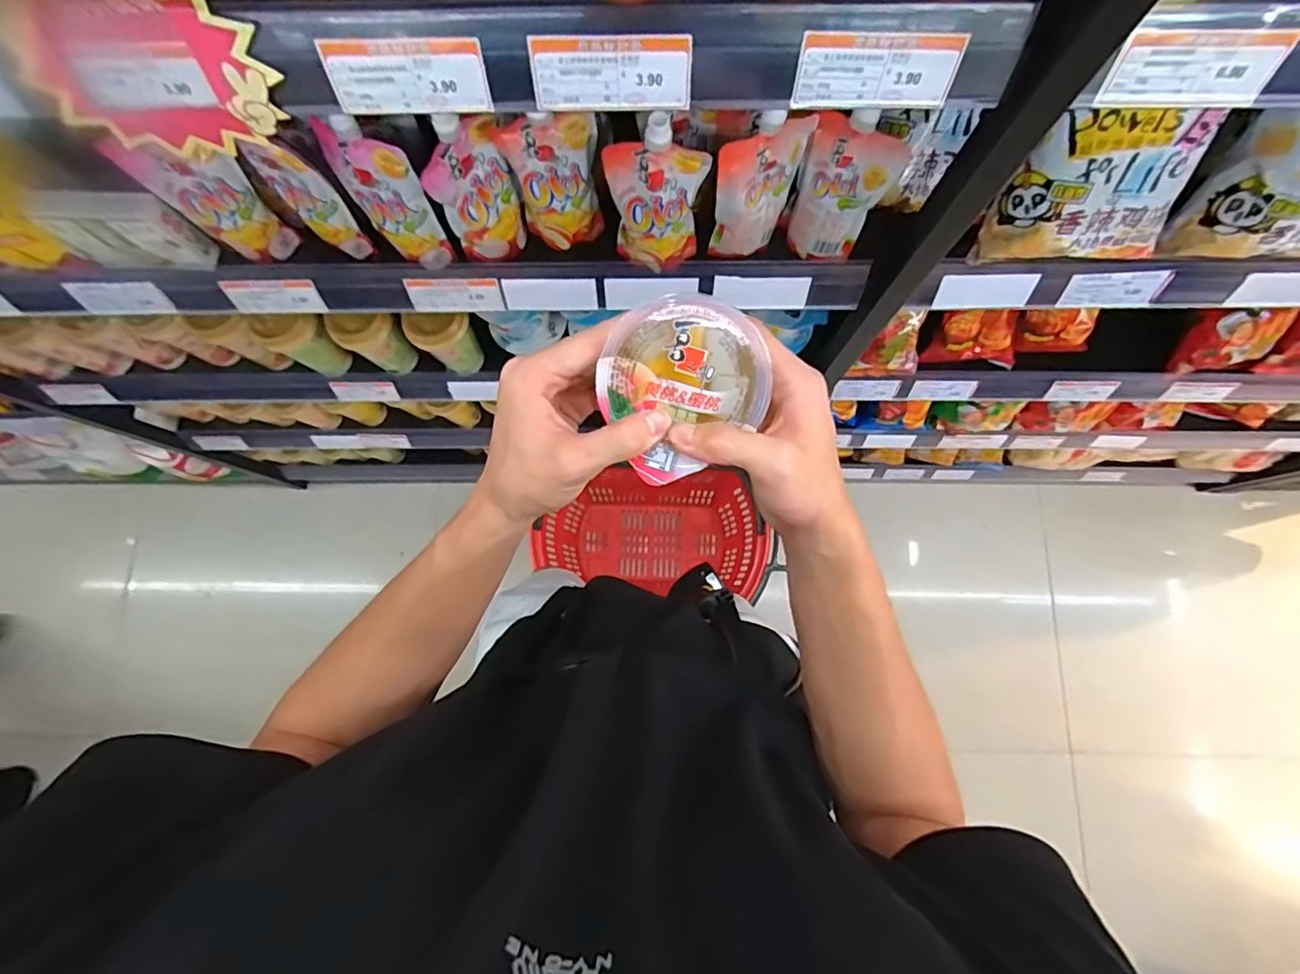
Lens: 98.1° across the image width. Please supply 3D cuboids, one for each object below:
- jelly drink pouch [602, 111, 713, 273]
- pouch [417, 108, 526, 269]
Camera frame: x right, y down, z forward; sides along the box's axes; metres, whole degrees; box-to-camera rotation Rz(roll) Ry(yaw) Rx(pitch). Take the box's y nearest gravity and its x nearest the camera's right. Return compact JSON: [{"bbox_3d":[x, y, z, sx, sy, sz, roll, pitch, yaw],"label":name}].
[{"bbox_3d":[0.005,-0.248,0.484,0.080,0.160,0.027,0,80,0],"label":"jelly drink pouch"},{"bbox_3d":[-0.150,-0.257,0.497,0.070,0.153,0.028,-37,81,-6],"label":"pouch"}]

